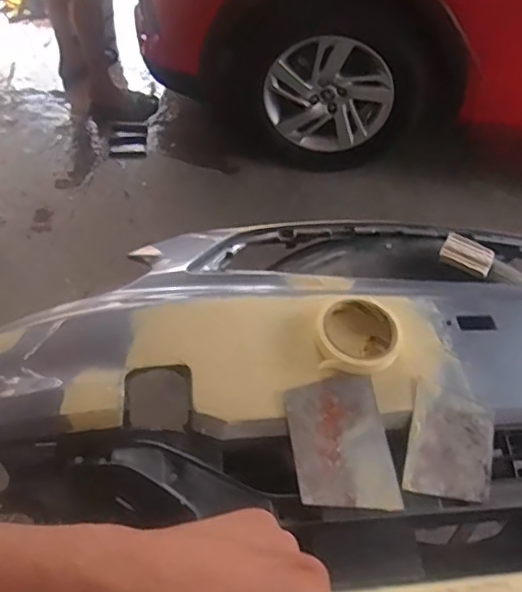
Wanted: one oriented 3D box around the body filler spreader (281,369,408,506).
[{"bbox_3d":[0.080,0.147,0.586,0.100,0.004,0.131,-5,62,-10],"label":"body filler spreader"}]

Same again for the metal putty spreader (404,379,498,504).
[{"bbox_3d":[0.200,0.154,0.605,0.091,0.005,0.116,19,60,-1],"label":"metal putty spreader"}]

